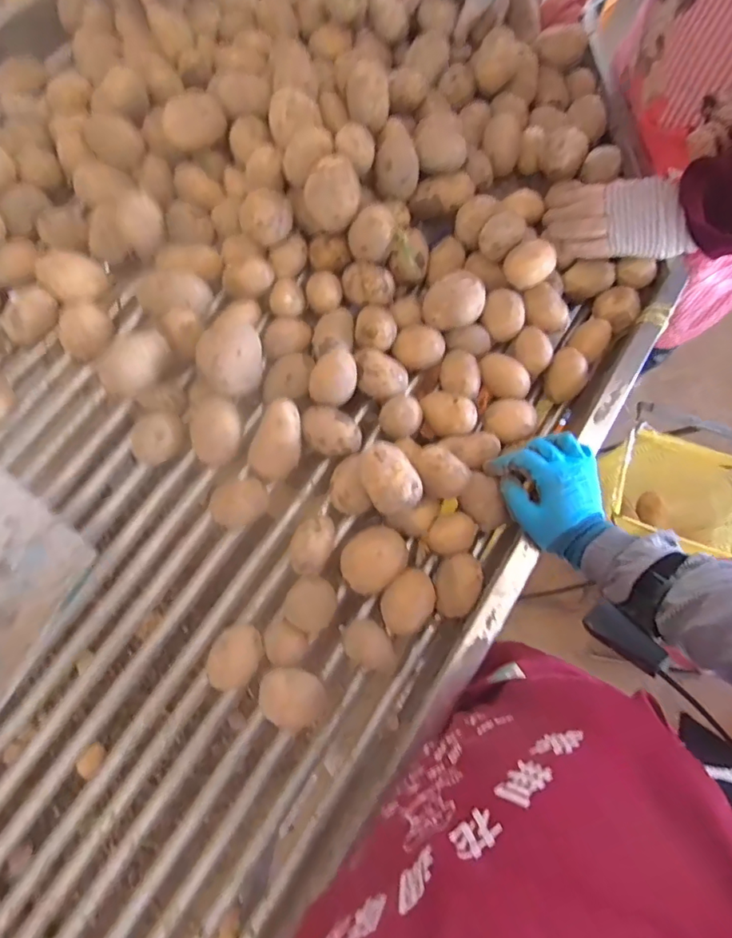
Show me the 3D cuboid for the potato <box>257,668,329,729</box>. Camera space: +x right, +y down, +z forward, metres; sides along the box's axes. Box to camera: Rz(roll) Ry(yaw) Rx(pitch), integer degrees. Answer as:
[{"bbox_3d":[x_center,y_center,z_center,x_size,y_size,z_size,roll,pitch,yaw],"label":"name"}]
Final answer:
[{"bbox_3d":[-0.073,0.230,0.508,0.067,0.057,0.053,18,78,3],"label":"potato"}]

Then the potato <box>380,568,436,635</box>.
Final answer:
[{"bbox_3d":[0.044,0.139,0.532,0.050,0.055,0.065,41,80,8],"label":"potato"}]

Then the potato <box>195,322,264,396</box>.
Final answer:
[{"bbox_3d":[-0.154,-0.127,0.575,0.067,0.061,0.081,-7,78,-3],"label":"potato"}]

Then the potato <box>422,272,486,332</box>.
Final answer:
[{"bbox_3d":[0.109,-0.203,0.607,0.074,0.048,0.064,-44,82,-10],"label":"potato"}]

